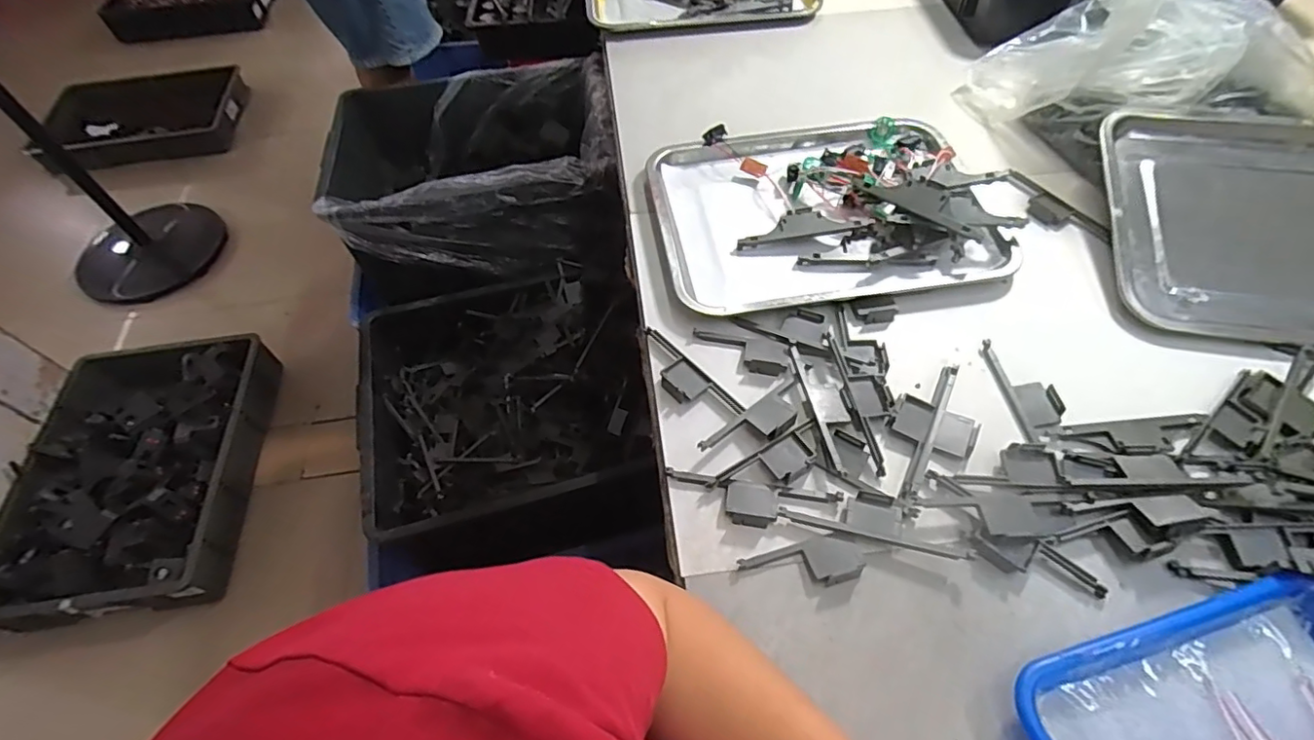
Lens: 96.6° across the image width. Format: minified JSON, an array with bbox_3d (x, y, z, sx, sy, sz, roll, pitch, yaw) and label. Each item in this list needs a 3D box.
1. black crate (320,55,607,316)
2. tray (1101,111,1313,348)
[{"bbox_3d":[-0.376,-0.406,1.222,0.556,0.223,0.520,-11,56,-5],"label":"black crate"},{"bbox_3d":[0.630,-0.142,0.576,0.345,0.023,0.266,7,70,7],"label":"tray"}]

